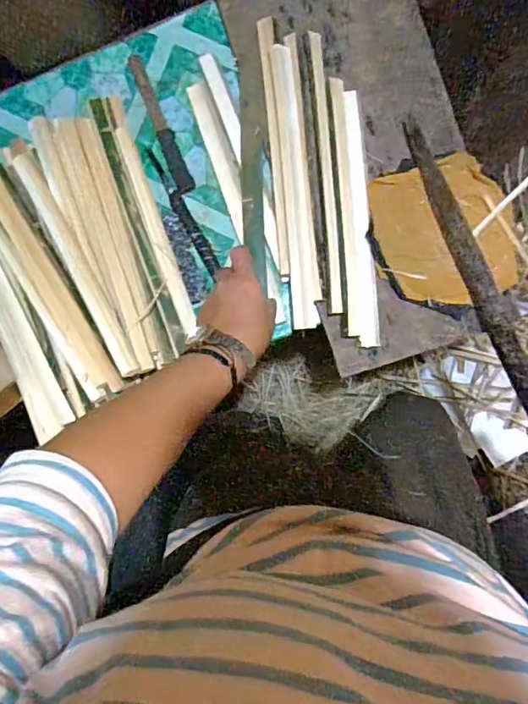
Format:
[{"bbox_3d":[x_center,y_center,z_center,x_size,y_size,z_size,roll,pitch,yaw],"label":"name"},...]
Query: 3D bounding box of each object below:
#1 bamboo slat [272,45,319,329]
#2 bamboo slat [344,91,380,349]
[{"bbox_3d":[0.034,-0.181,0.560,0.026,0.015,0.307,-4,90,6],"label":"bamboo slat"},{"bbox_3d":[0.106,-0.146,0.561,0.024,0.009,0.277,-4,88,-9],"label":"bamboo slat"}]

